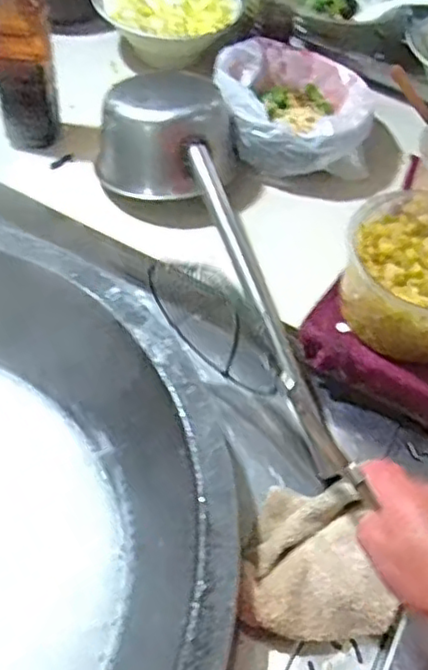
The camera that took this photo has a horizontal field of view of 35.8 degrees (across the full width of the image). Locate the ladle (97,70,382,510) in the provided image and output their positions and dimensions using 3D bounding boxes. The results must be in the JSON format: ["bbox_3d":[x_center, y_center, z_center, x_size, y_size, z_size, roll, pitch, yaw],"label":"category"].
[{"bbox_3d":[0.016,-0.095,0.683,0.133,0.088,0.431,-24,75,-22],"label":"ladle"}]

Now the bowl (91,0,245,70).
[{"bbox_3d":[-0.067,-0.425,0.892,0.181,0.073,0.173,3,52,-3],"label":"bowl"}]

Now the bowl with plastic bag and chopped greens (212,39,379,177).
[{"bbox_3d":[0.092,-0.265,0.784,0.183,0.082,0.193,3,52,-3],"label":"bowl with plastic bag and chopped greens"}]

